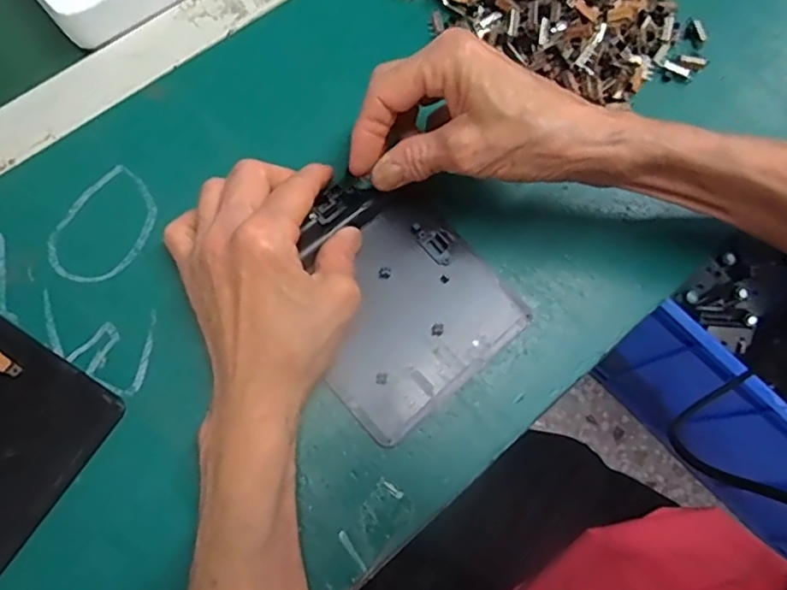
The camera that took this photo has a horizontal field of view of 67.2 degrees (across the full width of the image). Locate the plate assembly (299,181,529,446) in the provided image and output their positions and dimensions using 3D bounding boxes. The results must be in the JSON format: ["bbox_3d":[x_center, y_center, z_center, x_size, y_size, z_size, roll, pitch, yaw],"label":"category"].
[{"bbox_3d":[-0.003,-0.001,0.321,0.108,0.018,0.123,-40,77,-13],"label":"plate assembly"}]

